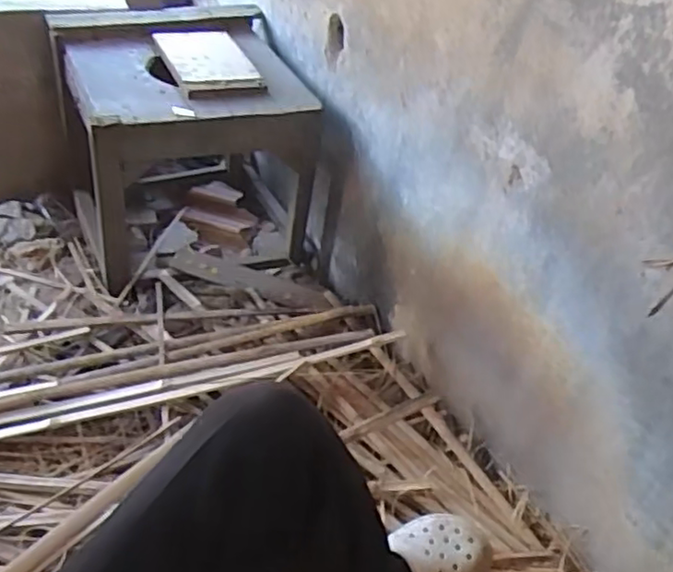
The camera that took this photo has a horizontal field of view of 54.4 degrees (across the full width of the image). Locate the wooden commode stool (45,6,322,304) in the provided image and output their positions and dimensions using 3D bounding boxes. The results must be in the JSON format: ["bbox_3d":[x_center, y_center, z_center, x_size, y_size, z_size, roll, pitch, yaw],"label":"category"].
[{"bbox_3d":[-0.325,-0.325,1.447,0.463,0.397,0.489,-13,43,-21],"label":"wooden commode stool"}]

